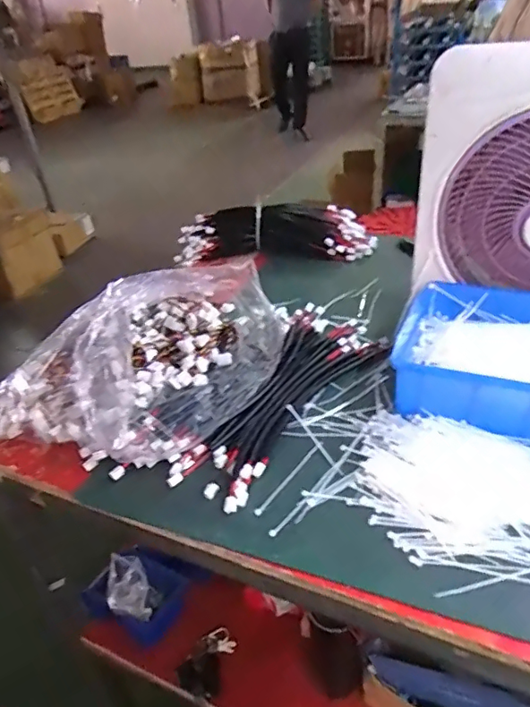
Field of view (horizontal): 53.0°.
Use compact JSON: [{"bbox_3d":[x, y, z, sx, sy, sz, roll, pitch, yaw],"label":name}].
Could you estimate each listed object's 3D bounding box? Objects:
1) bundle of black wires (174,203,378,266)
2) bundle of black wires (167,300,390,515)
[{"bbox_3d":[0.019,-0.246,1.050,0.383,0.083,0.133,-1,34,7],"label":"bundle of black wires"},{"bbox_3d":[0.031,0.046,0.662,0.123,0.031,0.361,14,39,27],"label":"bundle of black wires"}]

